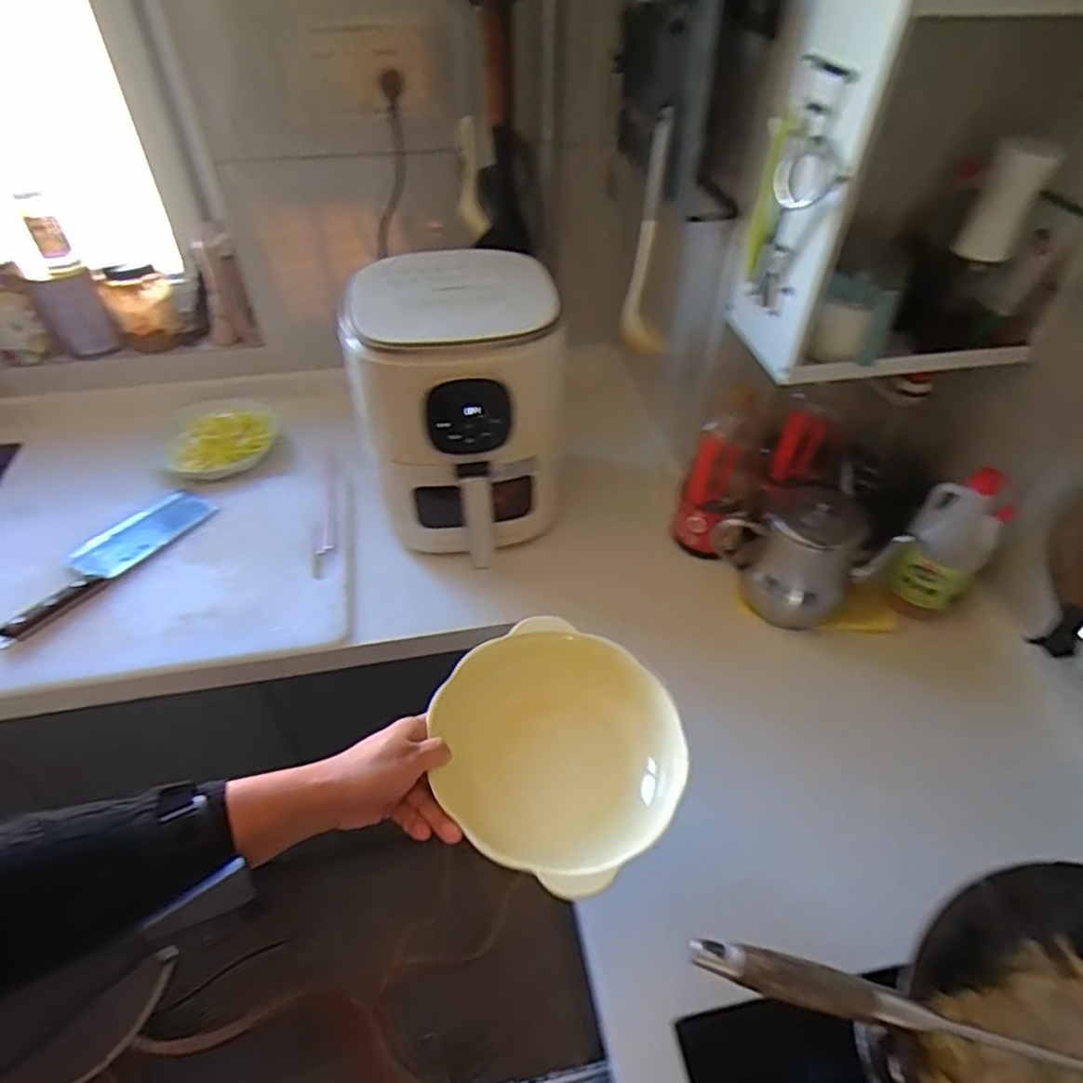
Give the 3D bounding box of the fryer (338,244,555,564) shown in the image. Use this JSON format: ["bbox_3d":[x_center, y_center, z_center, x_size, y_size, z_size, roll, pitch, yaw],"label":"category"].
[{"bbox_3d":[-0.106,-0.170,0.900,0.245,0.316,0.286,-5,46,-6],"label":"fryer"}]

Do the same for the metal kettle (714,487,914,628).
[{"bbox_3d":[0.331,0.013,0.858,0.133,0.149,0.174,-34,55,-29],"label":"metal kettle"}]

